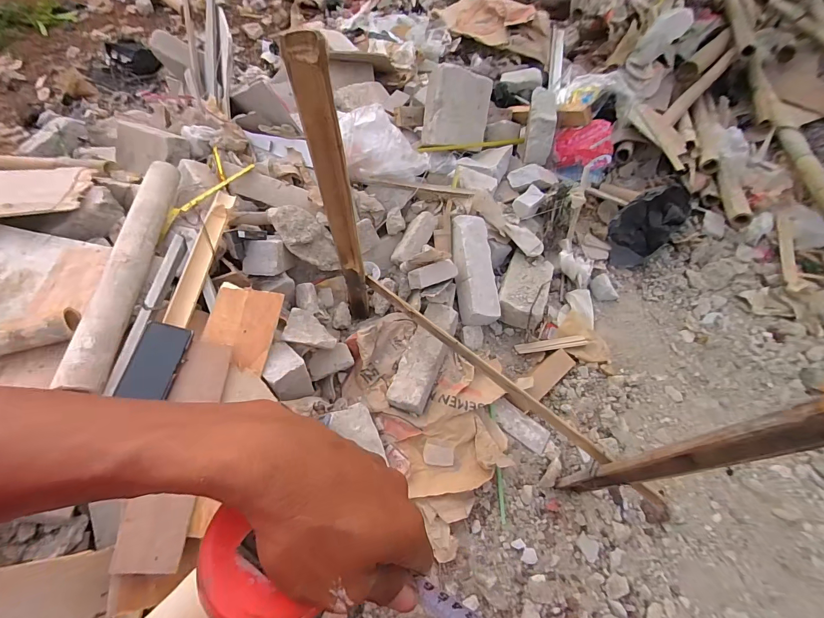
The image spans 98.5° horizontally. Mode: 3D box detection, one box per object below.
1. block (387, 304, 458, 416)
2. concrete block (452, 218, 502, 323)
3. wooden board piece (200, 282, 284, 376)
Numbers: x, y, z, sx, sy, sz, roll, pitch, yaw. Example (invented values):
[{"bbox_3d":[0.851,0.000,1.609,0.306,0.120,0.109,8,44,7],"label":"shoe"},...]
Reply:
[{"bbox_3d":[0.029,0.107,0.825,0.088,0.059,0.270,20,58,11],"label":"block"},{"bbox_3d":[0.166,-0.105,0.941,0.098,0.067,0.298,-5,76,-2],"label":"concrete block"},{"bbox_3d":[-0.325,0.033,0.683,0.118,0.006,0.166,12,61,-17],"label":"wooden board piece"}]

